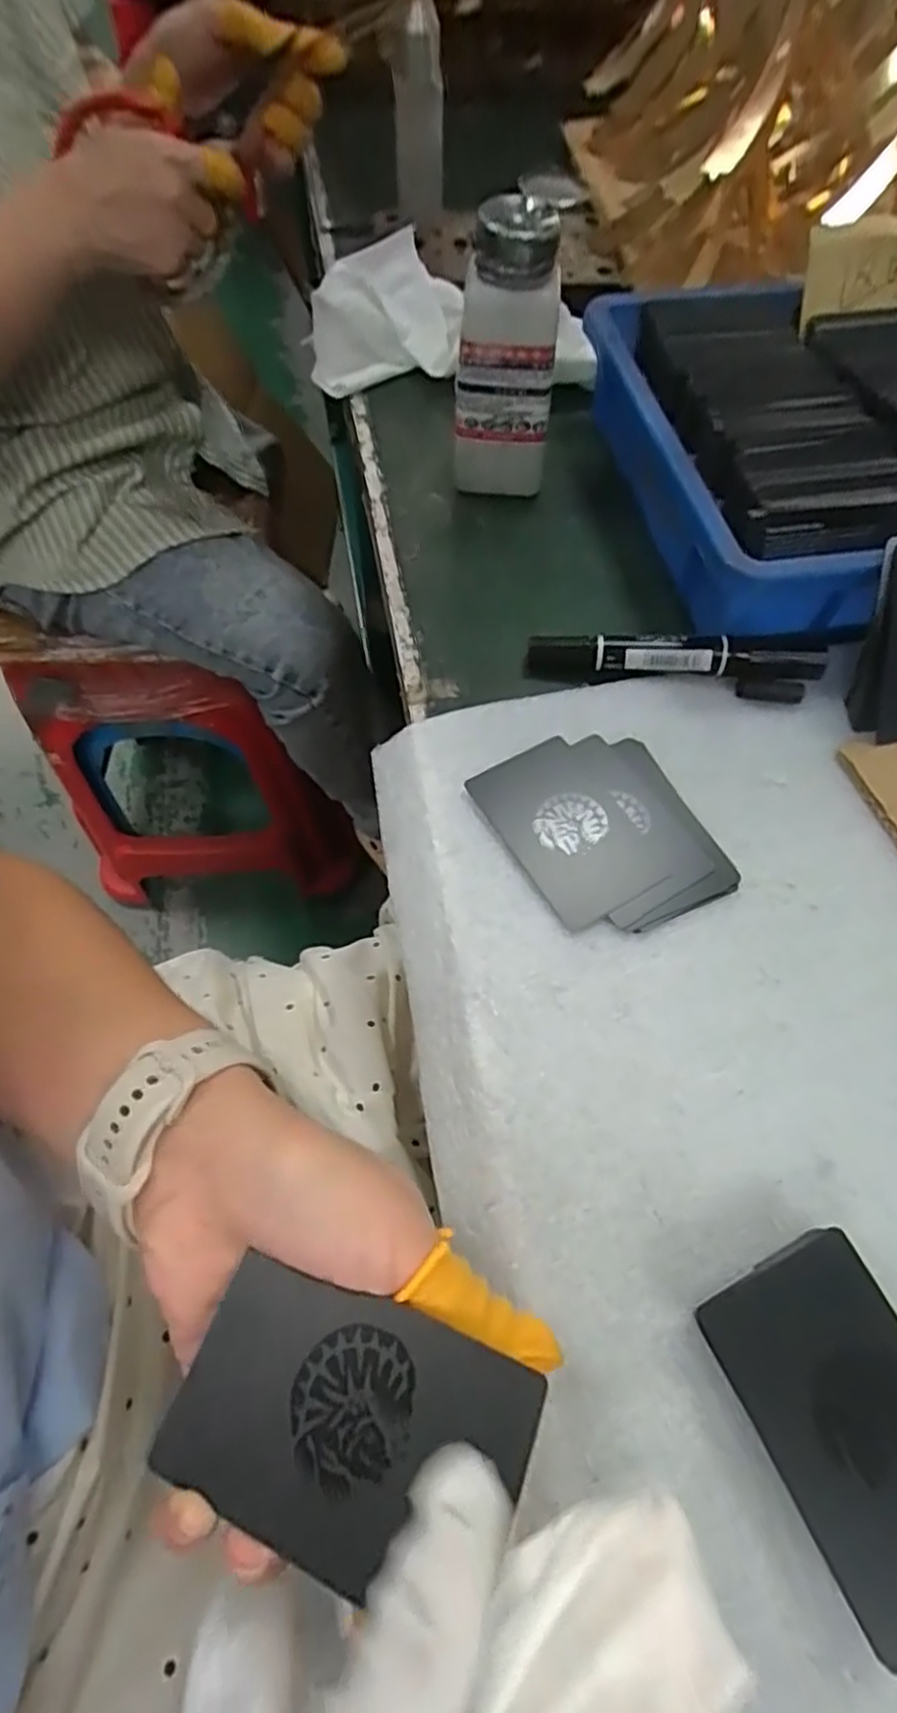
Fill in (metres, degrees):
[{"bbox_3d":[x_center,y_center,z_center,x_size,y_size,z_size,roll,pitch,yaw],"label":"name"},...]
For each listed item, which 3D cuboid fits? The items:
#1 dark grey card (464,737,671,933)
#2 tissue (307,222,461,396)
[{"bbox_3d":[0.052,-0.013,0.312,0.052,0.005,0.085,-28,68,-12],"label":"dark grey card"},{"bbox_3d":[-0.044,-0.363,0.475,0.105,0.056,0.062,-12,63,-7],"label":"tissue"}]

